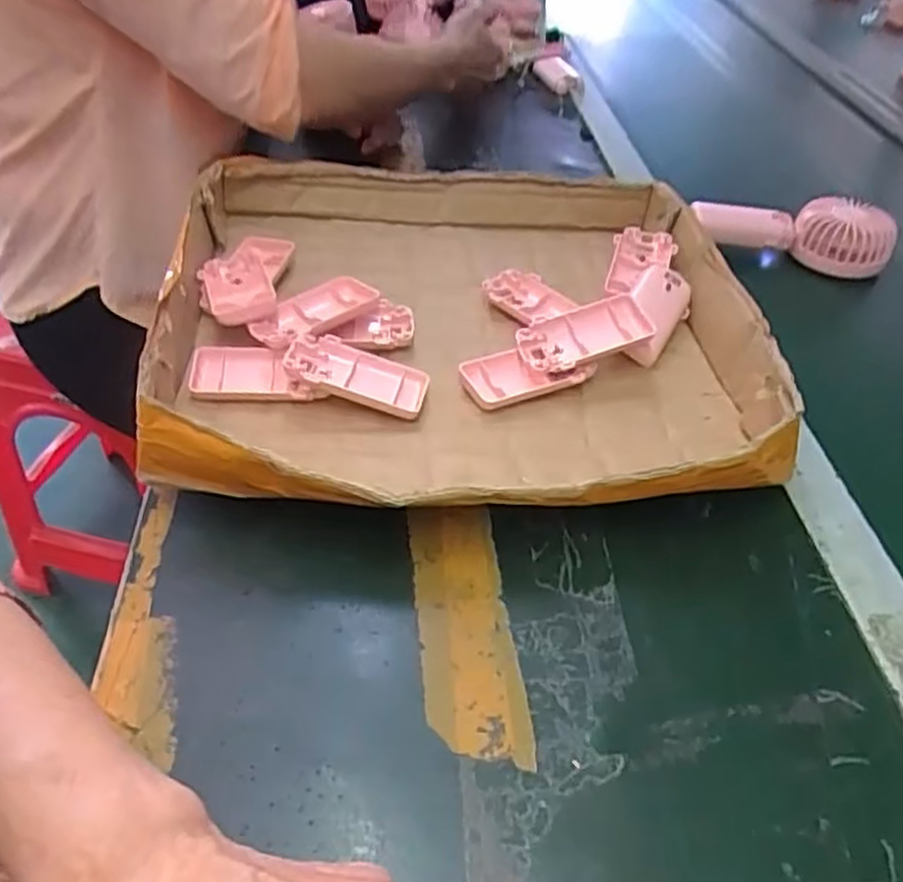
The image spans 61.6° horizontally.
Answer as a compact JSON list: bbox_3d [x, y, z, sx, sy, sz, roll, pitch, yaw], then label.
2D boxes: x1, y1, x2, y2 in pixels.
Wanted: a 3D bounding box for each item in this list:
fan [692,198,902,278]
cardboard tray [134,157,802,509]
[{"bbox_3d":[0.332,-0.202,0.730,0.187,0.048,0.075,3,43,-3],"label":"fan"},{"bbox_3d":[0.012,-0.099,0.566,0.406,0.064,0.399,-1,44,-8],"label":"cardboard tray"}]

